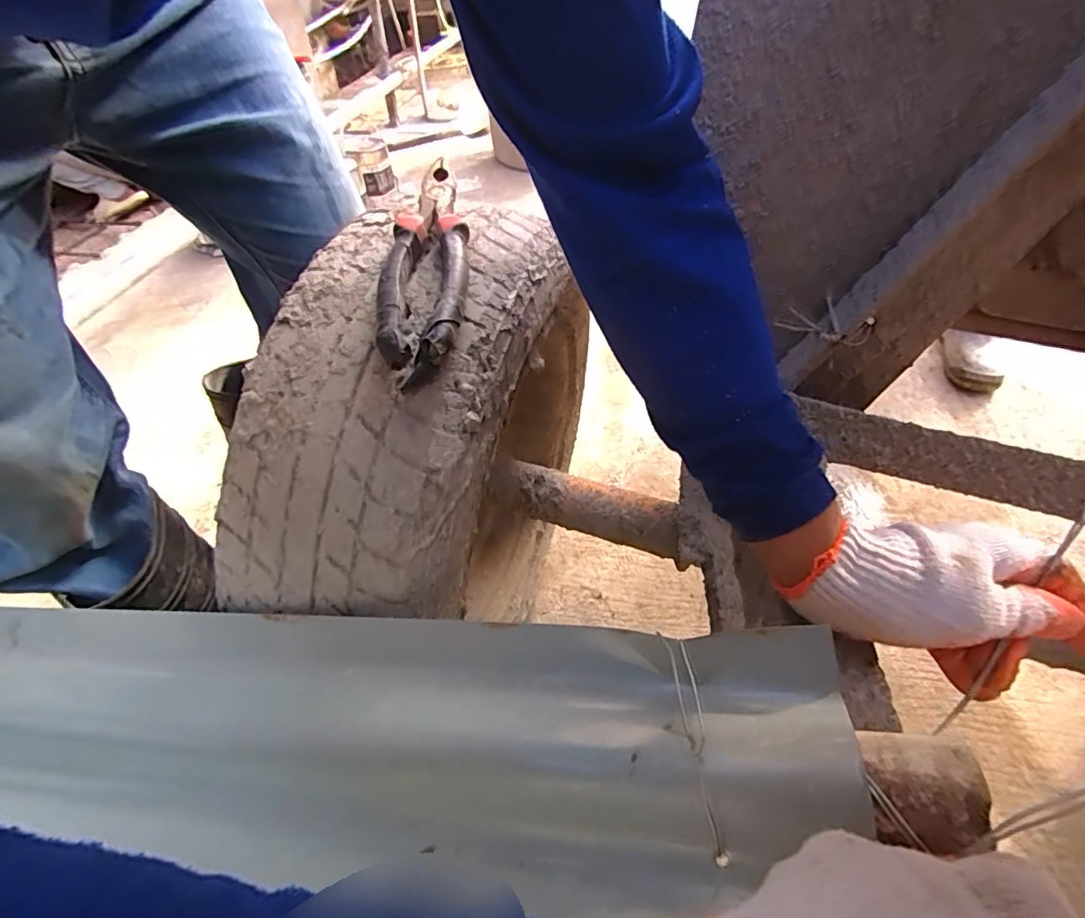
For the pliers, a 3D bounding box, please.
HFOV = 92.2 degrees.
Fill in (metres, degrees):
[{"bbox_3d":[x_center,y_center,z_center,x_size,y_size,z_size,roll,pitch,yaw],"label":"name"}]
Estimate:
[{"bbox_3d":[-0.081,-0.150,0.376,0.054,0.020,0.196,0,60,1],"label":"pliers"}]

